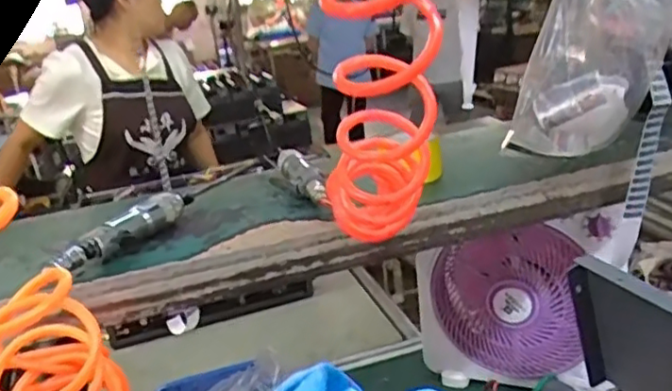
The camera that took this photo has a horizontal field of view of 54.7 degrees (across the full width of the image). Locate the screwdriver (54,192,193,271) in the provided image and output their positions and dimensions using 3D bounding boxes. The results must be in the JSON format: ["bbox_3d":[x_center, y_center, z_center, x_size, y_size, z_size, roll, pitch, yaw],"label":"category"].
[{"bbox_3d":[-0.248,0.036,0.798,0.039,0.035,0.240,2,21,27],"label":"screwdriver"}]

